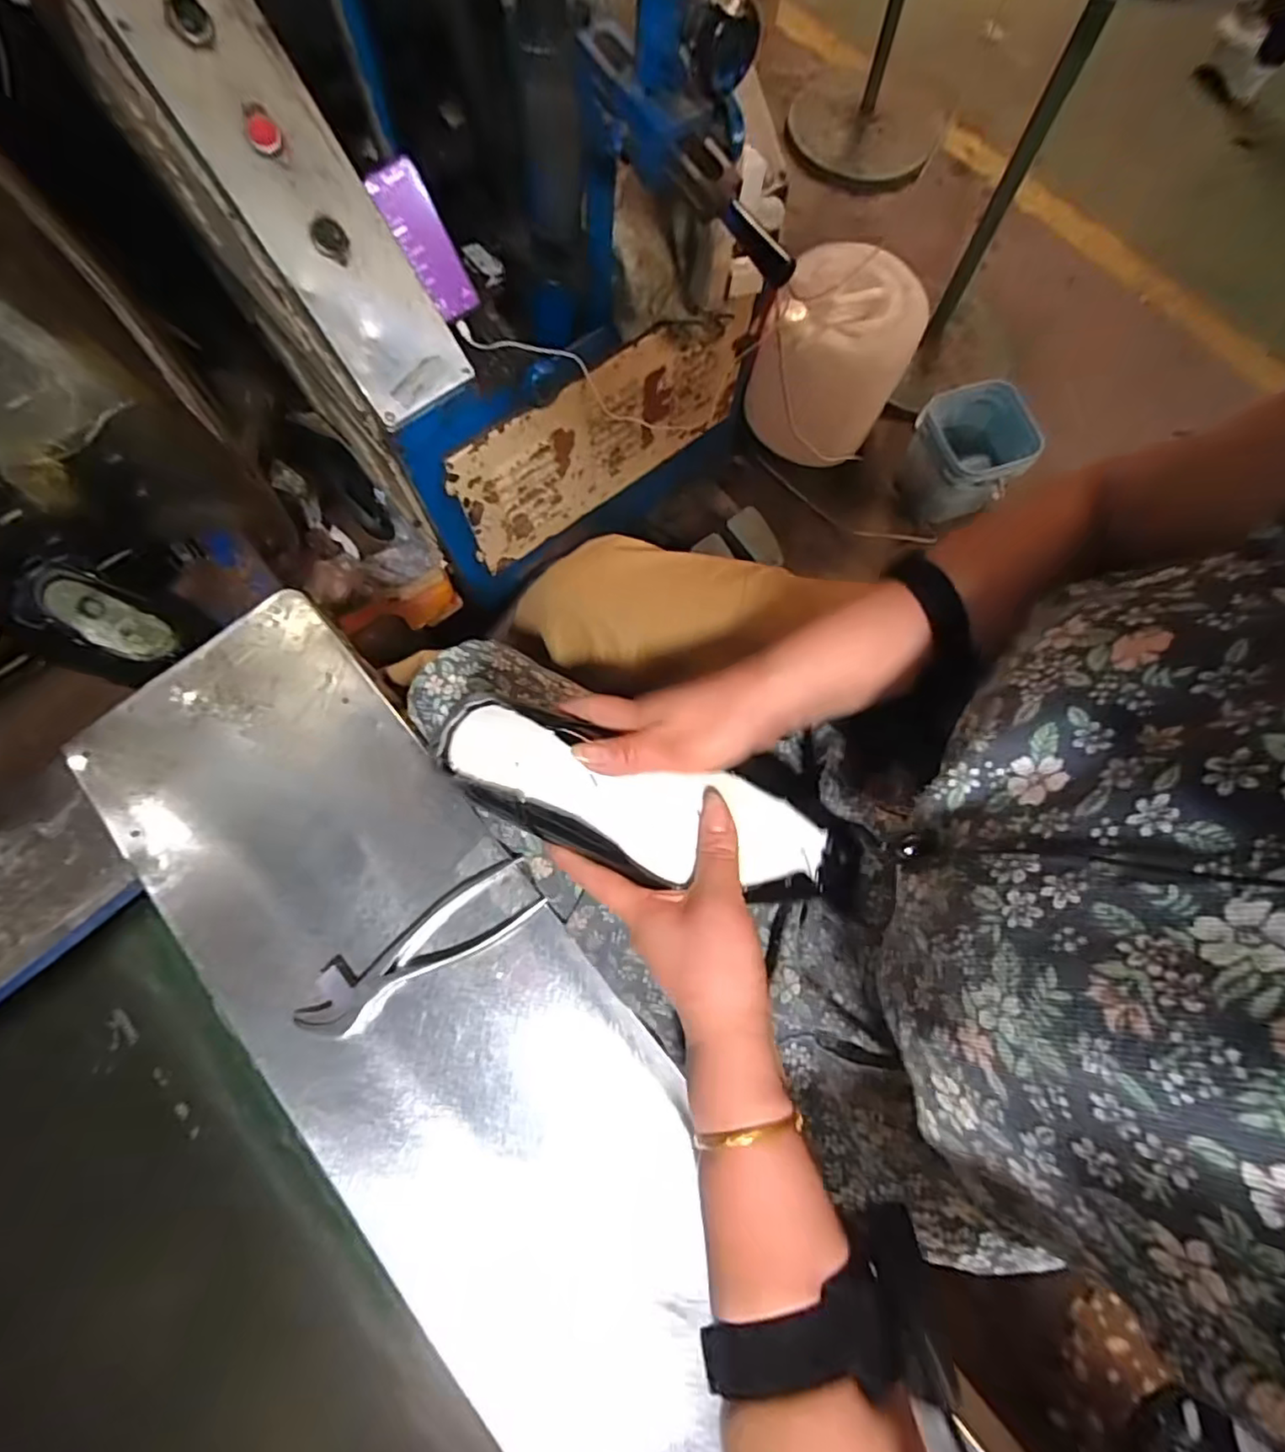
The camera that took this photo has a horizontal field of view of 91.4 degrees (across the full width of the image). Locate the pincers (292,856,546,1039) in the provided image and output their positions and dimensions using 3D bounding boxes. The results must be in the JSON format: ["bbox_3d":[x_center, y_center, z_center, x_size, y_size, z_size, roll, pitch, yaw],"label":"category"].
[{"bbox_3d":[-0.163,0.164,0.459,0.185,0.014,0.050,-32,78,-8],"label":"pincers"}]

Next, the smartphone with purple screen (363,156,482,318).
[{"bbox_3d":[-0.255,-0.572,0.743,0.059,0.151,0.013,-34,44,0],"label":"smartphone with purple screen"}]

